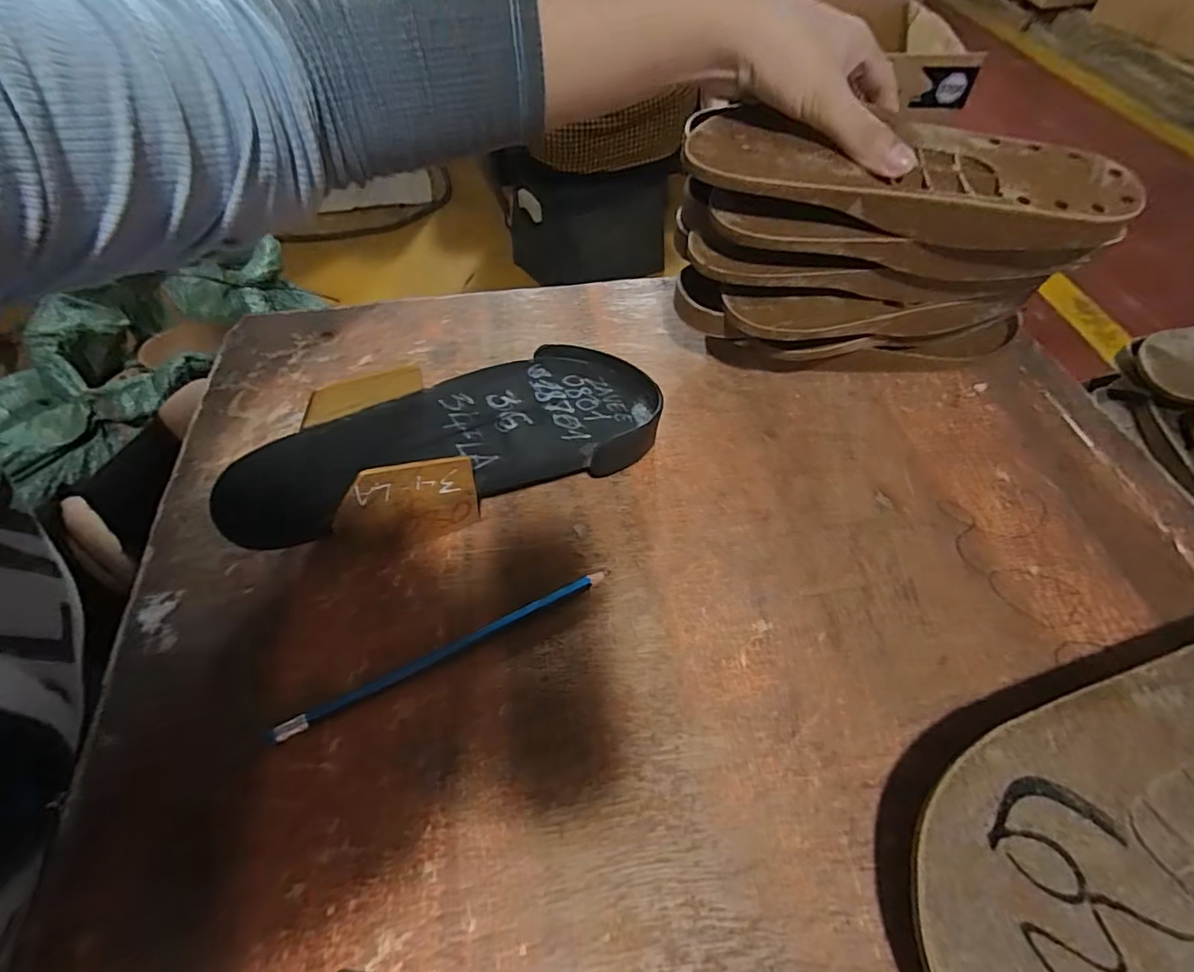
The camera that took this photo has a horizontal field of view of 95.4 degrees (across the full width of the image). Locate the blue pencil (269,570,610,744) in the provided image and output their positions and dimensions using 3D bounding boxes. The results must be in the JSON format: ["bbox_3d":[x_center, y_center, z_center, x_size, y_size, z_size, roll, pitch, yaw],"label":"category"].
[{"bbox_3d":[-0.071,0.081,0.266,0.169,0.011,0.007,-24,58,-13],"label":"blue pencil"}]

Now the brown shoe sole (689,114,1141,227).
[{"bbox_3d":[0.168,-0.175,0.296,0.233,0.010,0.071,6,56,2],"label":"brown shoe sole"}]

